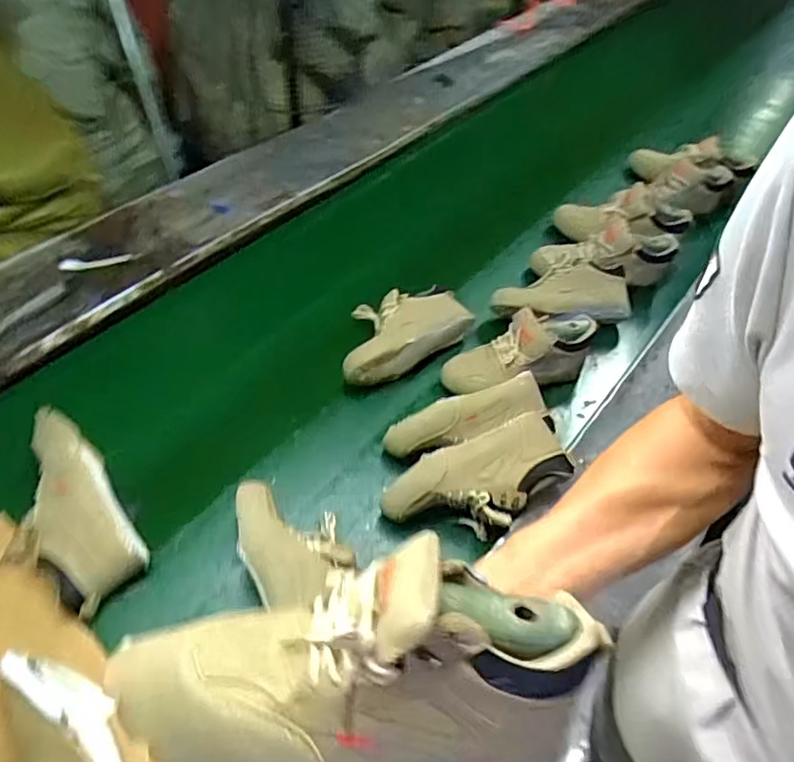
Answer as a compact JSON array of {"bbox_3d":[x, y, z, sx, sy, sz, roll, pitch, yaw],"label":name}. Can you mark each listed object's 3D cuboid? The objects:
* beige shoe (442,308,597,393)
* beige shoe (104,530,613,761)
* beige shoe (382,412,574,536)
[{"bbox_3d":[0.221,-0.058,1.045,0.270,0.094,0.091,-12,55,-13],"label":"beige shoe"},{"bbox_3d":[-0.032,0.174,0.368,0.300,0.103,0.126,-7,53,5],"label":"beige shoe"},{"bbox_3d":[0.114,0.147,0.871,0.276,0.100,0.147,-18,55,-1],"label":"beige shoe"}]

